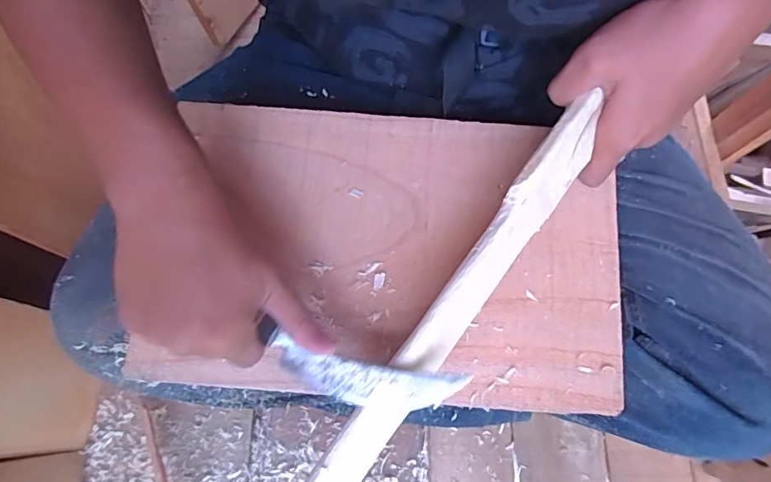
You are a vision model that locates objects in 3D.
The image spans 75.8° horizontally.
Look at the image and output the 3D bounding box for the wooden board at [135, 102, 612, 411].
[{"bbox_3d":[0.004,0.003,0.347,0.309,0.011,0.202,4,72,0],"label":"wooden board"}]

